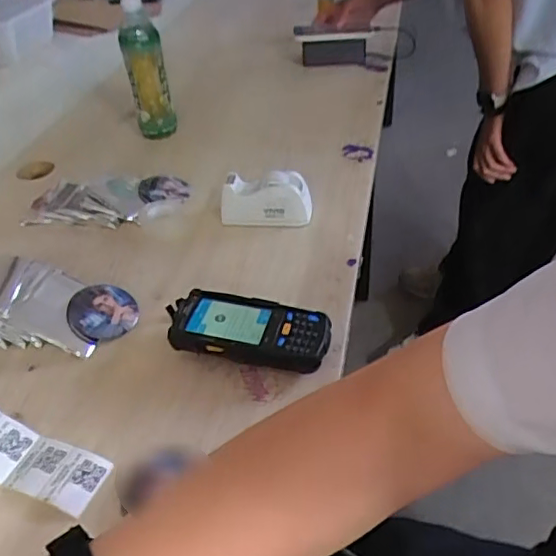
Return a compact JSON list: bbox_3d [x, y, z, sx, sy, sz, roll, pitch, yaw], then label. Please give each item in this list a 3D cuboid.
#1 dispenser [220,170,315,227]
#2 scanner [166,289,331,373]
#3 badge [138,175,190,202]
[{"bbox_3d":[-0.015,-0.103,0.735,0.115,0.058,0.050,2,41,10],"label":"dispenser"},{"bbox_3d":[-0.033,0.052,0.562,0.166,0.044,0.068,3,41,12],"label":"scanner"},{"bbox_3d":[-0.161,-0.124,0.793,0.070,0.011,0.062,9,44,9],"label":"badge"}]

